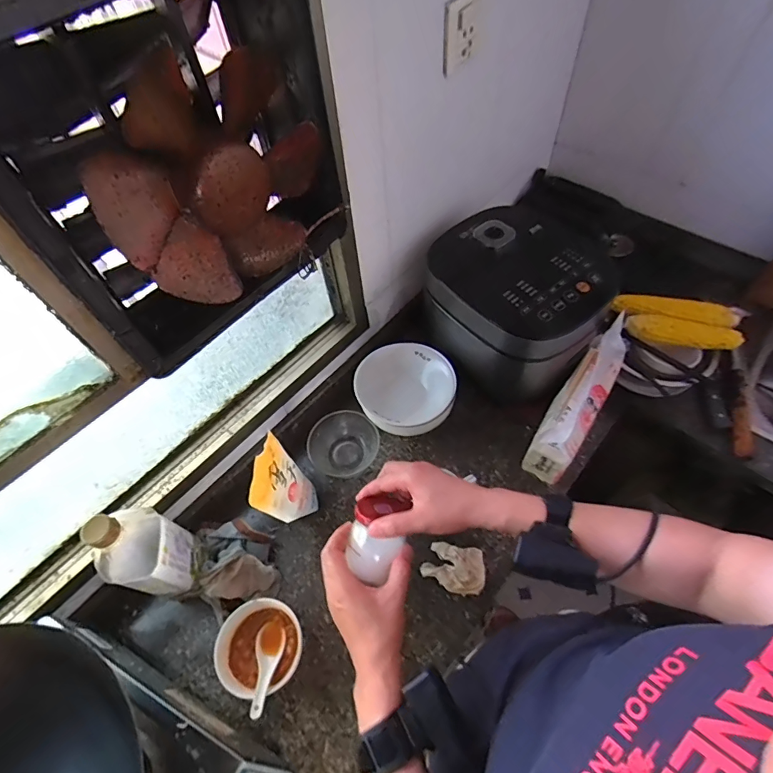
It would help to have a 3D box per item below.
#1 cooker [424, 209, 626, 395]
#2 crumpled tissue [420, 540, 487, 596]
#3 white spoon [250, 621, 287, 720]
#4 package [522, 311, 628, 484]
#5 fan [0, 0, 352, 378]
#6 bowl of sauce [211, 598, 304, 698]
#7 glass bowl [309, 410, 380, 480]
[{"bbox_3d":[0.217,-0.134,0.806,0.284,0.258,0.217,38,67,25],"label":"cooker"},{"bbox_3d":[0.103,0.279,0.685,0.094,0.022,0.068,3,57,6],"label":"crumpled tissue"},{"bbox_3d":[-0.162,0.380,0.600,0.041,0.020,0.121,-5,28,1],"label":"white spoon"},{"bbox_3d":[0.327,0.030,0.759,0.066,0.150,0.253,30,64,21],"label":"package"},{"bbox_3d":[-0.191,-0.221,0.452,0.142,0.321,0.338,32,64,22],"label":"fan"},{"bbox_3d":[-0.174,0.365,0.624,0.113,0.055,0.109,-2,57,3],"label":"bowl of sauce"},{"bbox_3d":[-0.078,0.103,0.791,0.115,0.057,0.099,-35,61,-17],"label":"glass bowl"}]

